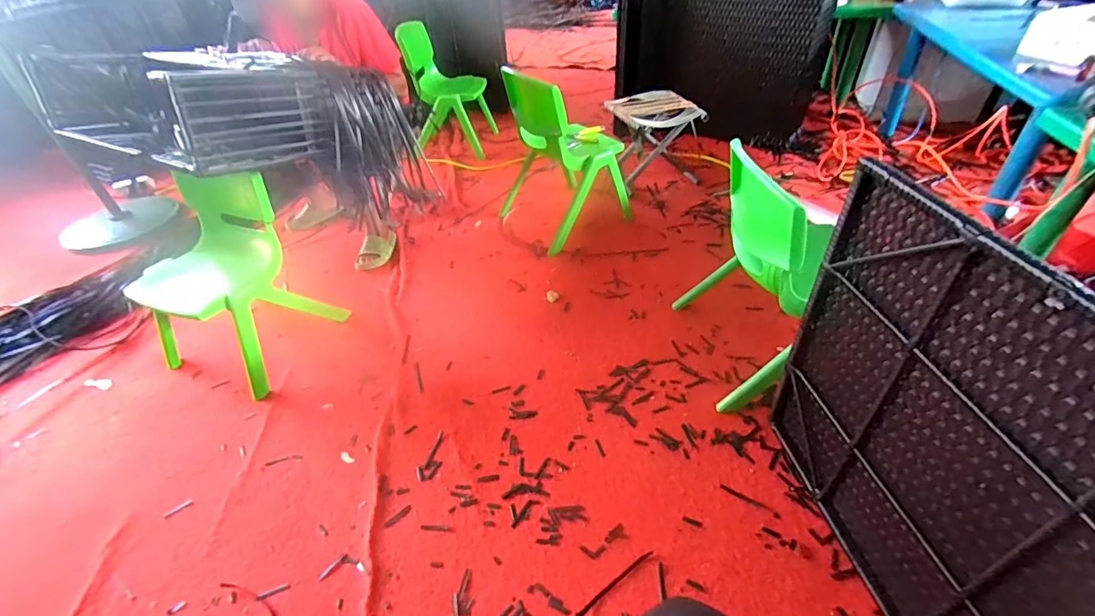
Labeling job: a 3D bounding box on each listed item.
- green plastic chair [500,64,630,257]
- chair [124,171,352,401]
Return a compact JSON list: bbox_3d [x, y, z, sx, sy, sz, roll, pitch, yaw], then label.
[{"bbox_3d":[0.044,-0.538,1.645,0.358,0.522,0.412,-26,45,-22],"label":"green plastic chair"},{"bbox_3d":[-0.844,-0.075,1.255,0.360,0.462,0.347,16,45,22],"label":"chair"}]

